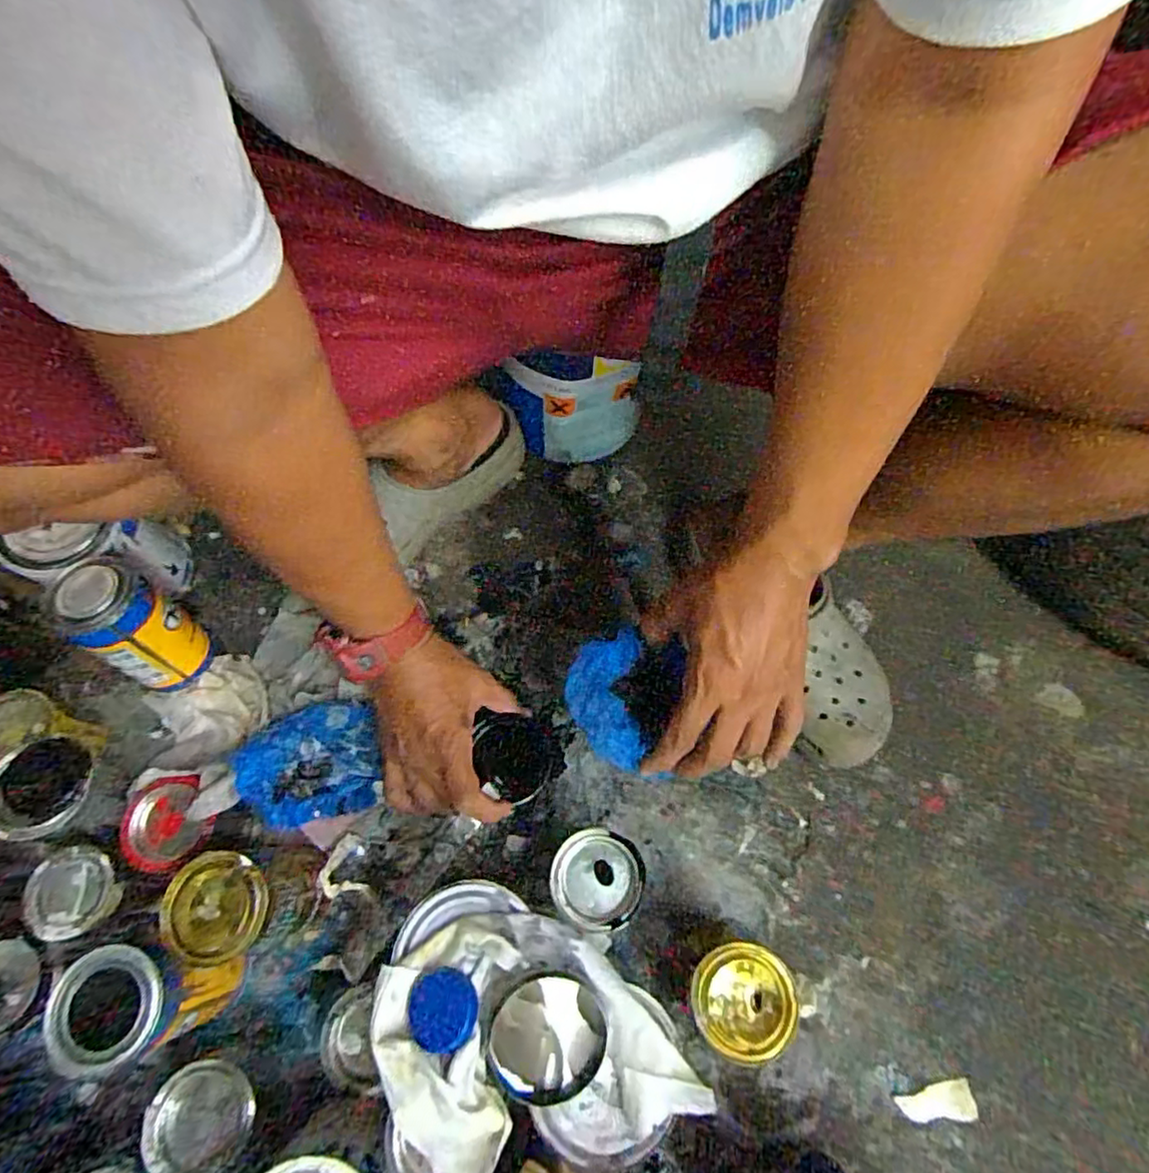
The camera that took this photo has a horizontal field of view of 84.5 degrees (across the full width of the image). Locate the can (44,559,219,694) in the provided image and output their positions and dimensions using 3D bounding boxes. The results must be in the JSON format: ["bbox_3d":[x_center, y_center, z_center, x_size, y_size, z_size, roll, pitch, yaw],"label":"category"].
[{"bbox_3d":[-0.394,0.038,0.565,0.078,0.139,0.071,29,71,9],"label":"can"}]

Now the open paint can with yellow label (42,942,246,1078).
[{"bbox_3d":[-0.311,0.303,0.475,0.085,0.118,0.073,-9,69,-5],"label":"open paint can with yellow label"}]

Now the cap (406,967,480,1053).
[{"bbox_3d":[-0.087,0.278,0.415,0.045,0.006,0.045,1,48,-1],"label":"cap"}]

